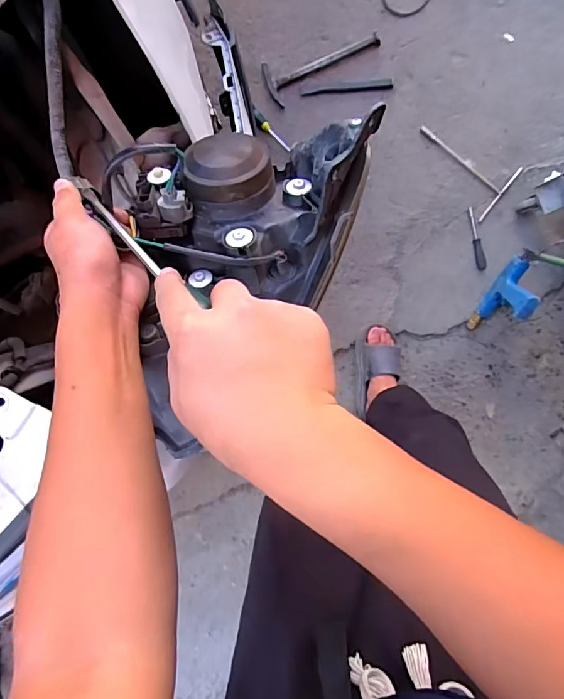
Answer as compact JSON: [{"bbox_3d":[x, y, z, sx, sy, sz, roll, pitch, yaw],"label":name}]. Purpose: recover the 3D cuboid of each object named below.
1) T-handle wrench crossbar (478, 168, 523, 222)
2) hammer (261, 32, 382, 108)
[{"bbox_3d":[0.593,-0.421,1.228,0.013,0.009,0.180,39,94,-2],"label":"T-handle wrench crossbar"},{"bbox_3d":[0.104,-0.769,1.208,0.320,0.026,0.115,-27,94,3],"label":"hammer"}]

